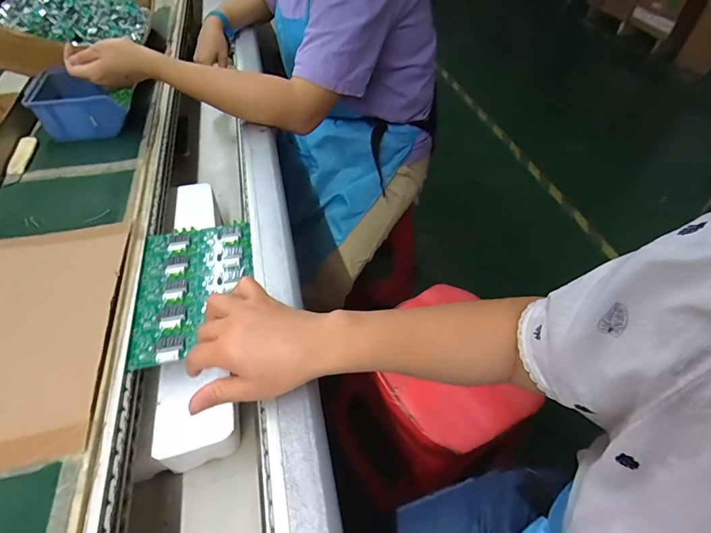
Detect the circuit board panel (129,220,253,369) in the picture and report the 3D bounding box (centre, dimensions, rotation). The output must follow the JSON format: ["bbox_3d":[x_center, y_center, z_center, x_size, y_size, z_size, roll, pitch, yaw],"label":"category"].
[{"bbox_3d":[-0.181,0.018,0.450,0.125,0.014,0.183,-10,50,-9],"label":"circuit board panel"}]

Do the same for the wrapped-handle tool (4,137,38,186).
[{"bbox_3d":[-0.491,-0.159,0.579,0.019,0.013,0.107,-9,50,-9],"label":"wrapped-handle tool"}]

